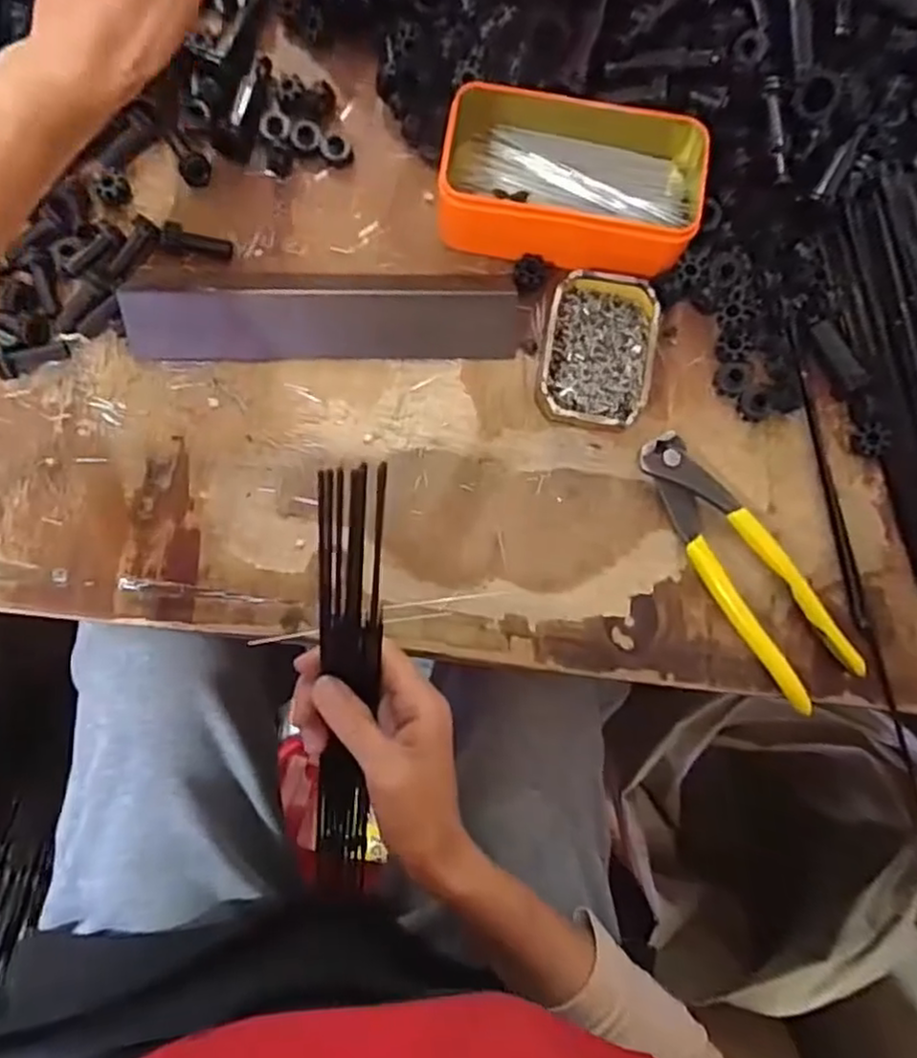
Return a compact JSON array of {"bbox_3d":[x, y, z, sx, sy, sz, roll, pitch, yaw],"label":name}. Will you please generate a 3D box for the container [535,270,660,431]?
[{"bbox_3d":[0.080,-0.102,0.401,0.061,0.021,0.087,11,81,-2],"label":"container"}]

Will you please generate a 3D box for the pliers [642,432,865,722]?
[{"bbox_3d":[0.158,0.019,0.387,0.046,0.015,0.164,-33,85,-8],"label":"pliers"}]

